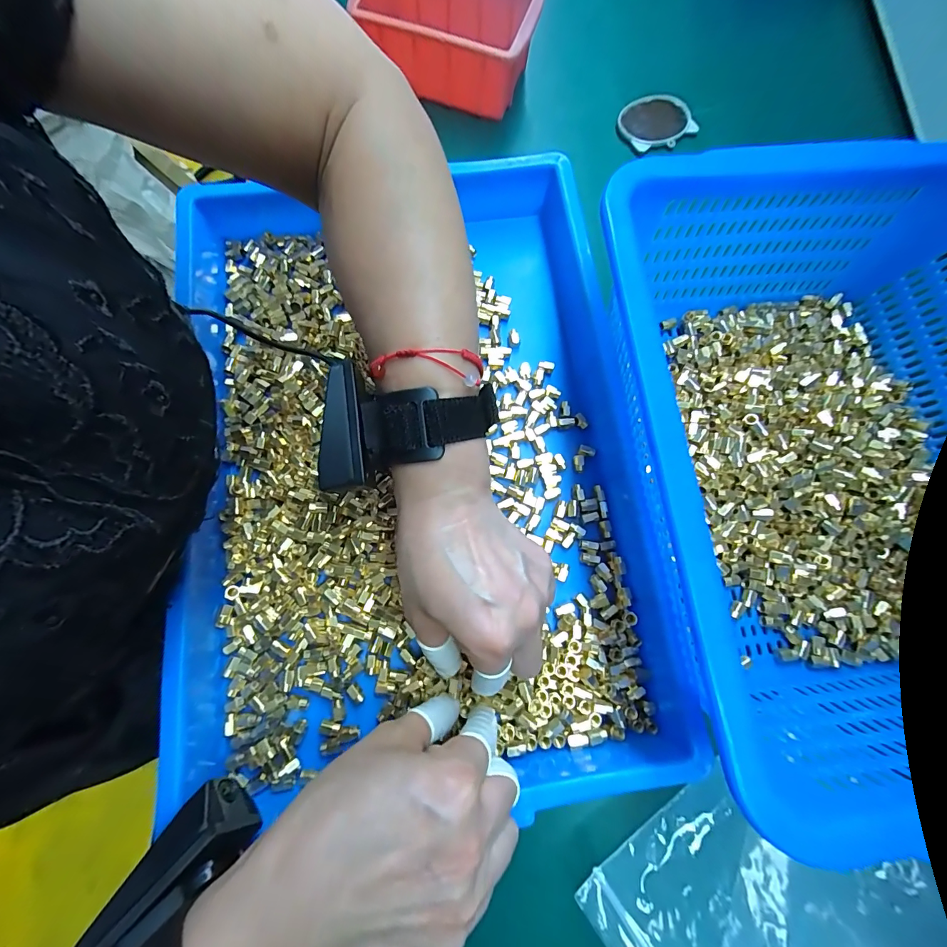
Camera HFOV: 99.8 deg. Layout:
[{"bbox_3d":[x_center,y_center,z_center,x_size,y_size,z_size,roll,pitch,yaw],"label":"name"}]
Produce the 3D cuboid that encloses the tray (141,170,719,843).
[{"bbox_3d":[-0.048,-0.017,0.270,0.304,0.050,0.415,-7,78,-2],"label":"tray"}]

